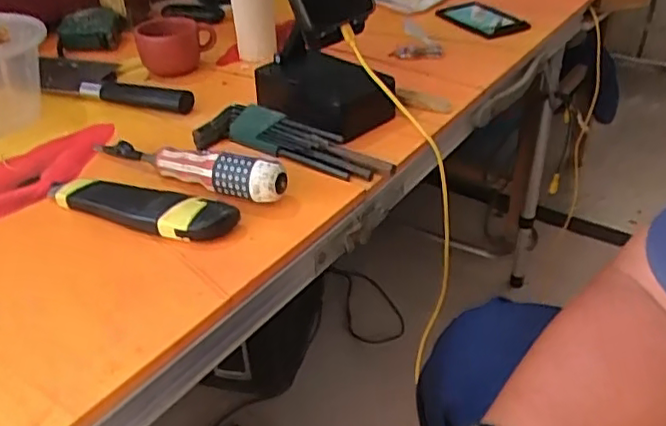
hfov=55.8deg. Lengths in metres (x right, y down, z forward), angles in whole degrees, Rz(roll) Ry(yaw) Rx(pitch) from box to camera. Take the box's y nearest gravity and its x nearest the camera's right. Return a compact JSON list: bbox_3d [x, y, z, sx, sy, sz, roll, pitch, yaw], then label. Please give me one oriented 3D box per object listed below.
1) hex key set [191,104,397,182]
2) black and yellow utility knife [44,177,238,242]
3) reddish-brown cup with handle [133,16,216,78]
[{"bbox_3d":[-0.033,-0.060,0.529,0.176,0.029,0.042,13,36,18],"label":"hex key set"},{"bbox_3d":[-0.144,-0.006,0.452,0.157,0.025,0.034,13,36,18],"label":"black and yellow utility knife"},{"bbox_3d":[-0.169,-0.177,0.682,0.081,0.061,0.053,-10,35,-15],"label":"reddish-brown cup with handle"}]

